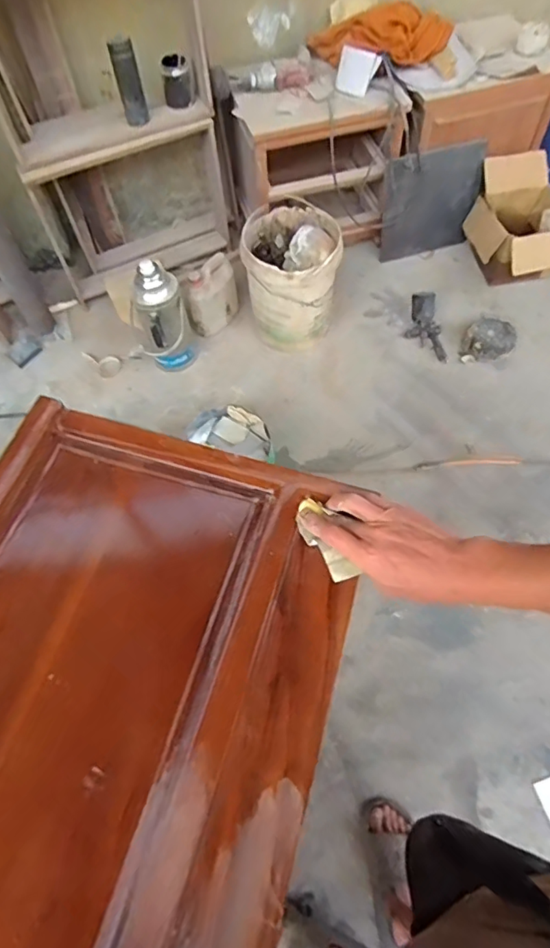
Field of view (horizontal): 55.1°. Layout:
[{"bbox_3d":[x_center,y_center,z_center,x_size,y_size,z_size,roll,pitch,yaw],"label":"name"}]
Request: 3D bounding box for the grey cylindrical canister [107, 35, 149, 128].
[{"bbox_3d":[-0.430,-1.154,1.560,0.072,0.204,0.063,-16,61,-6],"label":"grey cylindrical canister"}]

